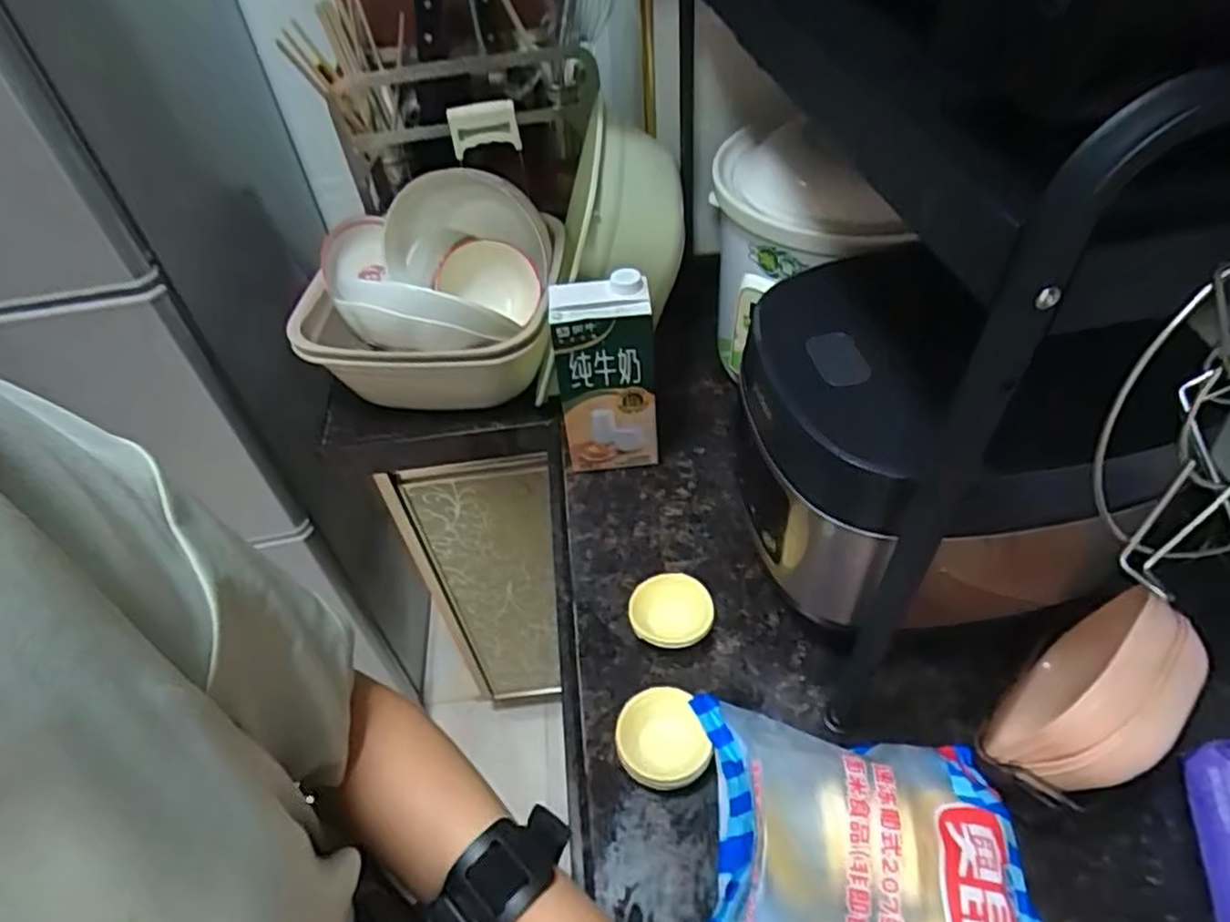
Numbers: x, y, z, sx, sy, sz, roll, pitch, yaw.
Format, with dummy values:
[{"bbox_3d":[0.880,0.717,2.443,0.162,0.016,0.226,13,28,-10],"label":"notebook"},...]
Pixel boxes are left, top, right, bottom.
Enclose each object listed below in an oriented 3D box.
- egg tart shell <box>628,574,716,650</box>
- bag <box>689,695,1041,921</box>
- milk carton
[{"bbox_3d":[0.048,0.128,0.595,0.067,0.029,0.062,1,49,6],"label":"egg tart shell"},{"bbox_3d":[0.155,0.274,0.426,0.210,0.075,0.214,4,49,9],"label":"bag"},{"bbox_3d":[-0.007,-0.074,0.665,0.087,0.194,0.054,-3,48,3],"label":"milk carton"}]

